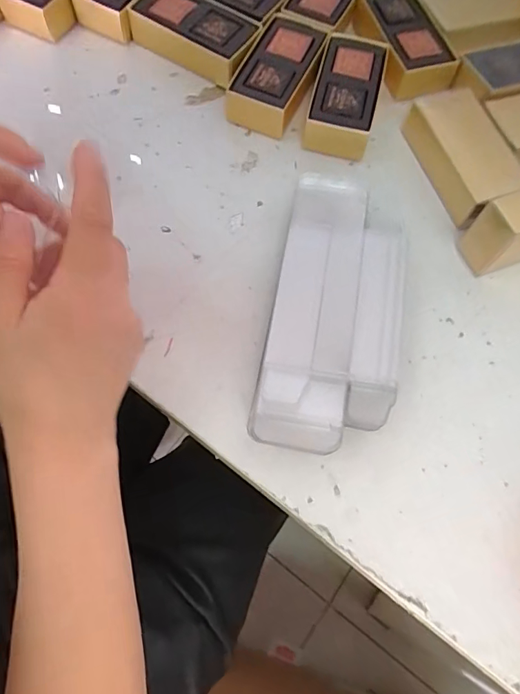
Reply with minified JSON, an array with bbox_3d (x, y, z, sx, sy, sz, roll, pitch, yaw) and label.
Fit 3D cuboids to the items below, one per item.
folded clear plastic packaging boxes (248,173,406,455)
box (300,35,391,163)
[{"bbox_3d":[0.056,-0.026,0.327,0.090,0.036,0.203,11,66,2],"label":"folded clear plastic packaging boxes"},{"bbox_3d":[0.072,-0.220,0.406,0.061,0.035,0.121,13,66,3],"label":"box"}]

